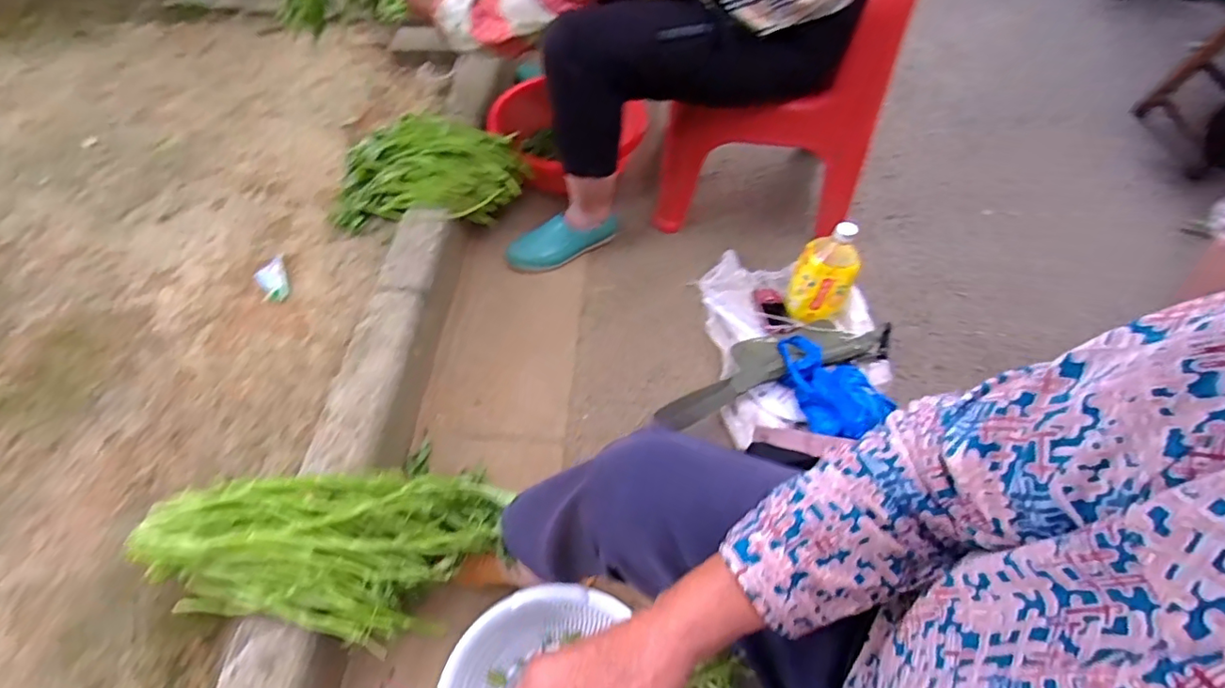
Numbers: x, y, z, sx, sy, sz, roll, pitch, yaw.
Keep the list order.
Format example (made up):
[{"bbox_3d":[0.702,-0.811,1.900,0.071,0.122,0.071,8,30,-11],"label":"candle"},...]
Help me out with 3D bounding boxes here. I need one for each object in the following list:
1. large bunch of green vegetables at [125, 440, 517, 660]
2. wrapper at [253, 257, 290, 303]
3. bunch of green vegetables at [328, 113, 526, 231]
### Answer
[{"bbox_3d":[-0.355,0.258,0.711,0.435,0.148,0.214,1,55,-13],"label":"large bunch of green vegetables"},{"bbox_3d":[-0.645,-0.119,1.079,0.055,0.020,0.093,-29,61,-19],"label":"wrapper"},{"bbox_3d":[-0.377,-0.326,1.136,0.387,0.141,0.204,2,56,0],"label":"bunch of green vegetables"}]

